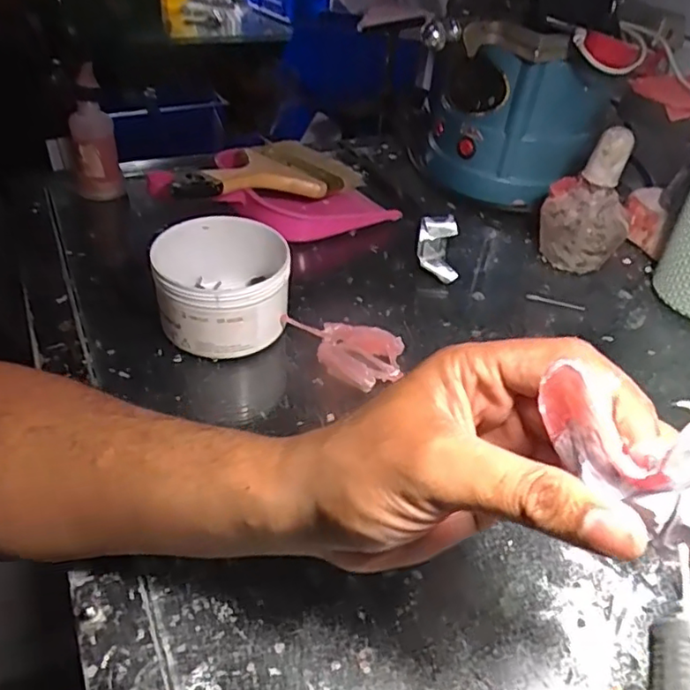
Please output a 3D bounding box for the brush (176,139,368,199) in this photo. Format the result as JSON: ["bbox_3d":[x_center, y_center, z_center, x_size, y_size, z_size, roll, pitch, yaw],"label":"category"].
[{"bbox_3d":[-0.073,-0.156,0.556,0.088,0.028,0.219,28,33,23],"label":"brush"}]

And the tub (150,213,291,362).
[{"bbox_3d":[-0.088,-0.039,0.432,0.085,0.066,0.093,-5,42,-13],"label":"tub"}]

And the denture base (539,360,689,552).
[{"bbox_3d":[0.087,0.028,0.172,0.064,0.045,0.017,34,48,29],"label":"denture base"}]

